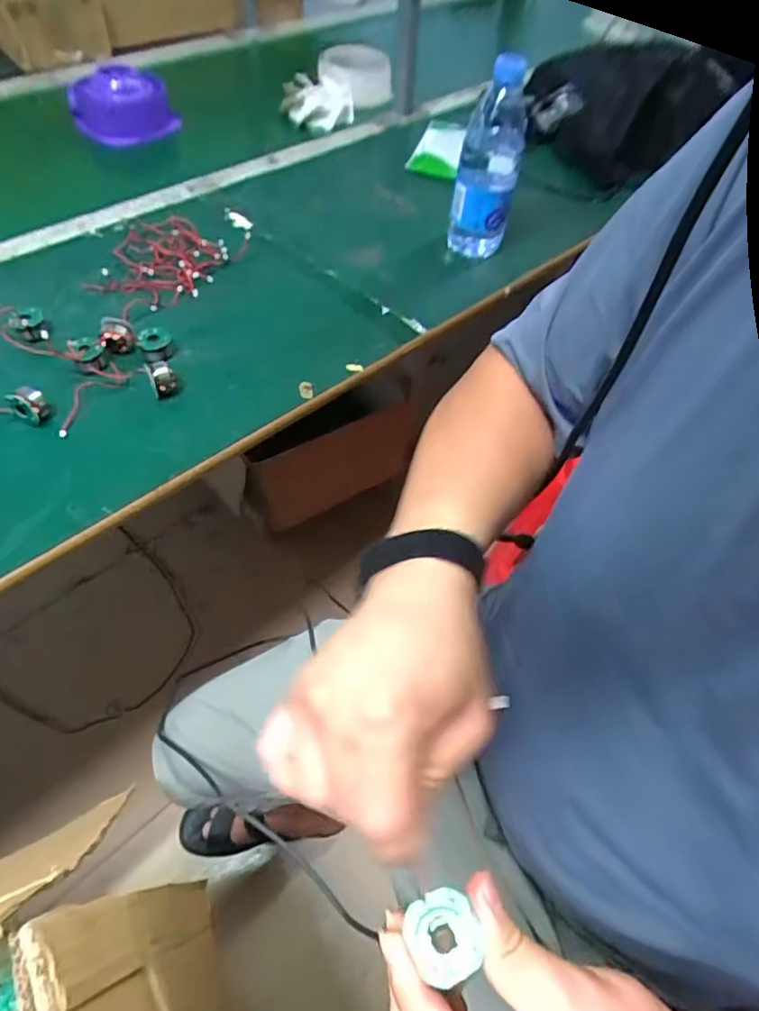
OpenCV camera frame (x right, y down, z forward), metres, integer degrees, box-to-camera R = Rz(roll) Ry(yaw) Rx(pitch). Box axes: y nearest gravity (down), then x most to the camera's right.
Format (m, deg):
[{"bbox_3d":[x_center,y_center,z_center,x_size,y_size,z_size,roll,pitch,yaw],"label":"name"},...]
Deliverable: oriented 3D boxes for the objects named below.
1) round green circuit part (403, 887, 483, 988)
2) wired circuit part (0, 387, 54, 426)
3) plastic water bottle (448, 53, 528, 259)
[{"bbox_3d":[0.026,0.172,0.226,0.025,0.009,0.029,-9,56,-11],"label":"round green circuit part"},{"bbox_3d":[-0.346,-0.089,0.485,0.101,0.039,0.020,-5,55,-8],"label":"wired circuit part"},{"bbox_3d":[0.125,-0.385,0.646,0.068,0.194,0.055,15,55,6],"label":"plastic water bottle"}]

